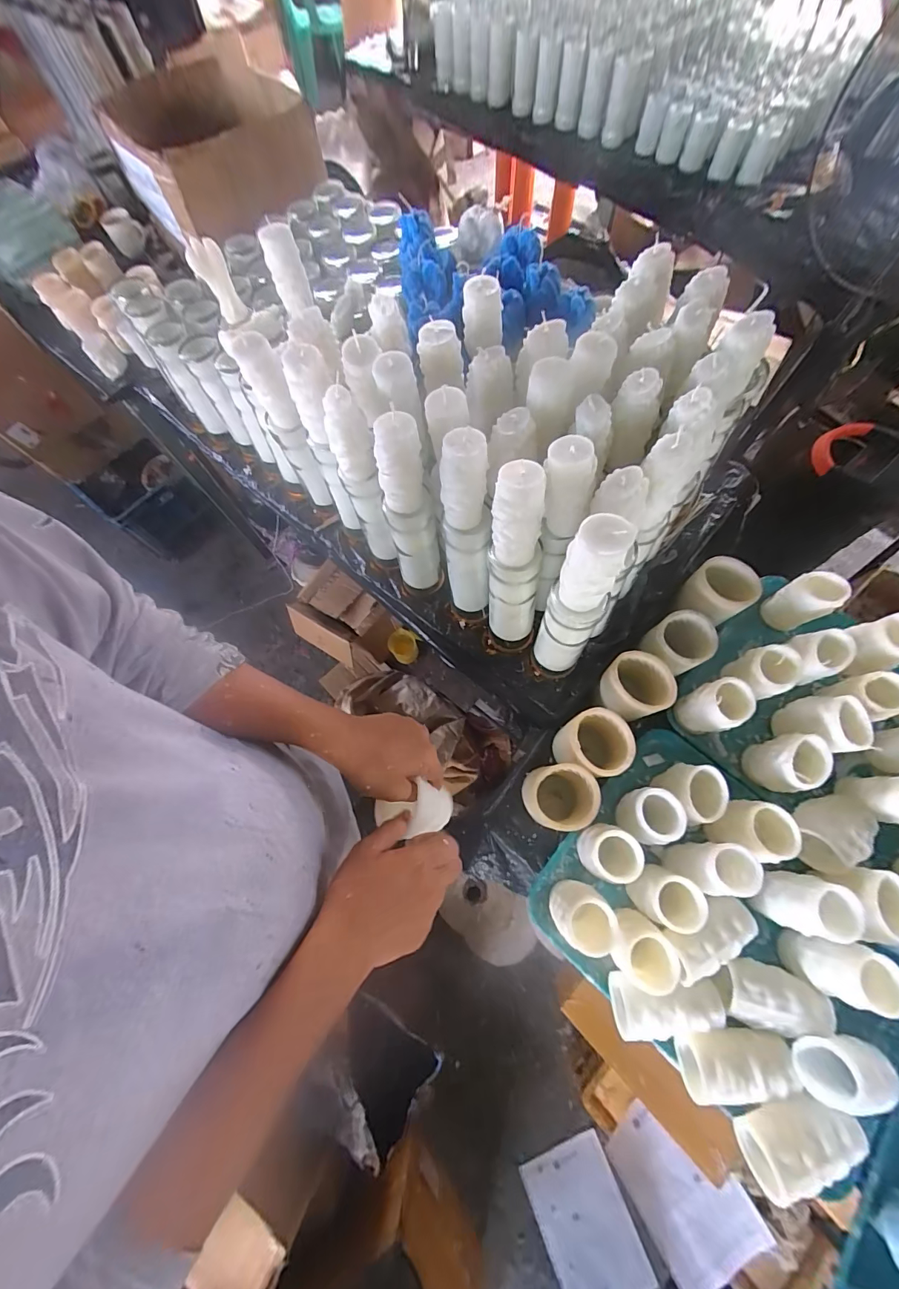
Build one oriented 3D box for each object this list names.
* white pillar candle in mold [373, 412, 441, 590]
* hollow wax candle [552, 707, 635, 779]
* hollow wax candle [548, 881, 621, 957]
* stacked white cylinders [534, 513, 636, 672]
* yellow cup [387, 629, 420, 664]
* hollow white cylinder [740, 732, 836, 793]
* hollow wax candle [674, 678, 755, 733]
[{"bbox_3d":[-0.052,-0.176,0.585,0.061,0.283,0.059,-5,69,1],"label":"white pillar candle in mold"},{"bbox_3d":[0.203,0.147,0.613,0.092,0.105,0.090,-6,69,1],"label":"hollow wax candle"},{"bbox_3d":[0.165,0.340,0.530,0.059,0.088,0.064,-1,69,3],"label":"hollow wax candle"},{"bbox_3d":[0.155,-0.044,0.514,0.068,0.270,0.065,18,72,9],"label":"stacked white cylinders"},{"bbox_3d":[-0.124,0.005,1.139,0.075,0.071,0.077,-10,69,-1],"label":"yellow cup"},{"bbox_3d":[0.471,0.170,0.599,0.075,0.101,0.066,-33,71,-9],"label":"hollow white cylinder"},{"bbox_3d":[0.383,0.095,0.620,0.067,0.103,0.065,-1,69,3],"label":"hollow wax candle"}]

